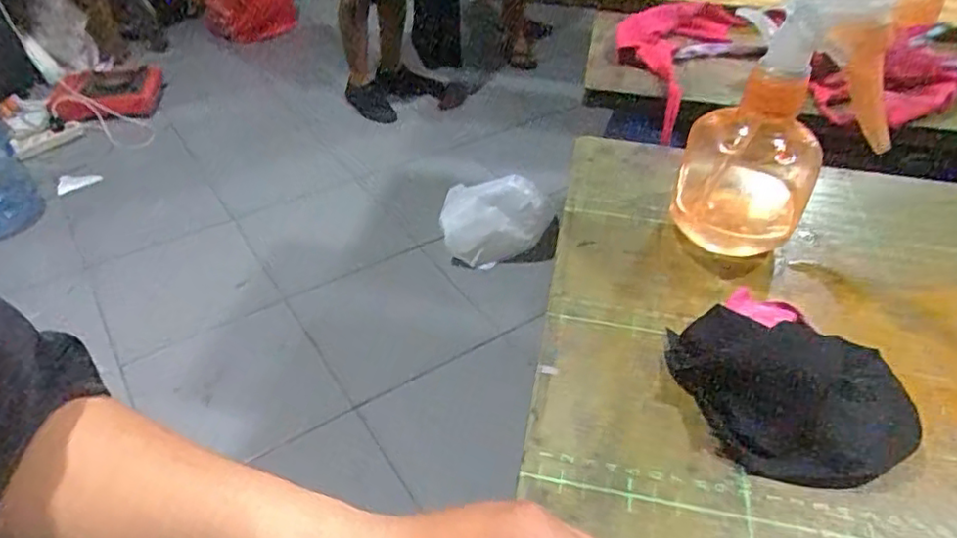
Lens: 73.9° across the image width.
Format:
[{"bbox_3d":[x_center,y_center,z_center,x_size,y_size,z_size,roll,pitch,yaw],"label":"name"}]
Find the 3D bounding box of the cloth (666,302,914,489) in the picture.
[{"bbox_3d":[0.162,0.061,0.317,0.116,0.024,0.089,2,46,-5],"label":"cloth"}]

